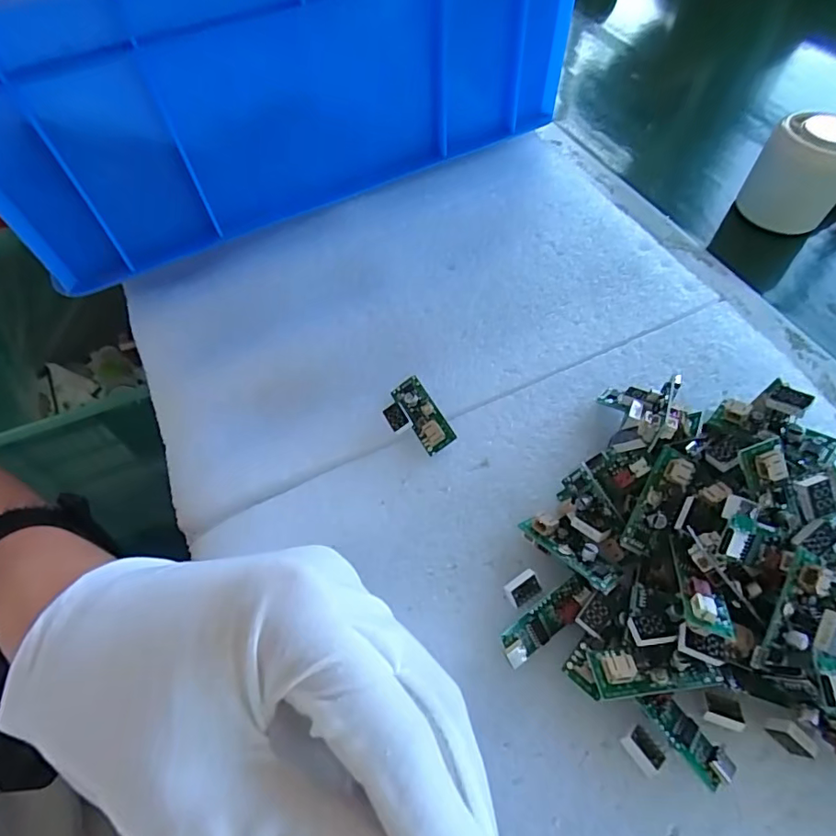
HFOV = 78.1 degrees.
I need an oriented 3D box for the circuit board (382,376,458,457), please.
[{"bbox_3d":[-0.002,0.000,0.223,0.021,0.009,0.037,-27,62,-12],"label":"circuit board"}]

